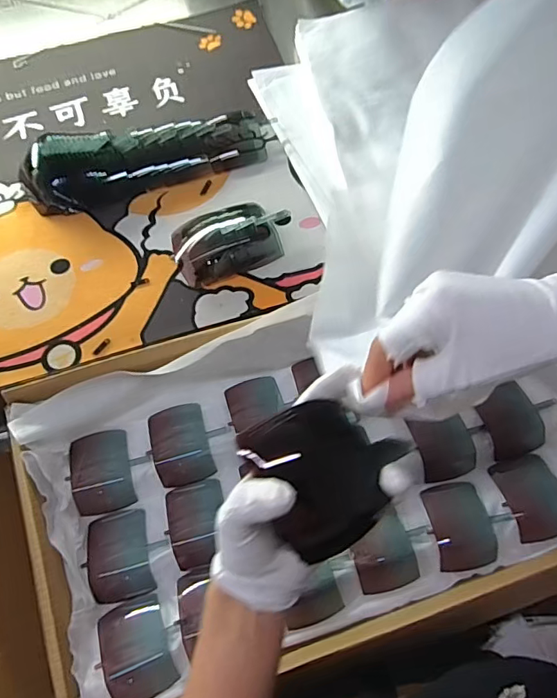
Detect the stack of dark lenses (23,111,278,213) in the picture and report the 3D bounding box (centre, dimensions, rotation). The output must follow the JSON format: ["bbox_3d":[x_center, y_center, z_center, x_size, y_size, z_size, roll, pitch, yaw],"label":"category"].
[{"bbox_3d":[-0.157,-0.244,0.595,0.308,0.061,0.076,-15,72,-6],"label":"stack of dark lenses"}]

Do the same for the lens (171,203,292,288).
[{"bbox_3d":[-0.057,-0.135,0.571,0.135,0.028,0.089,-22,73,-8],"label":"lens"}]

